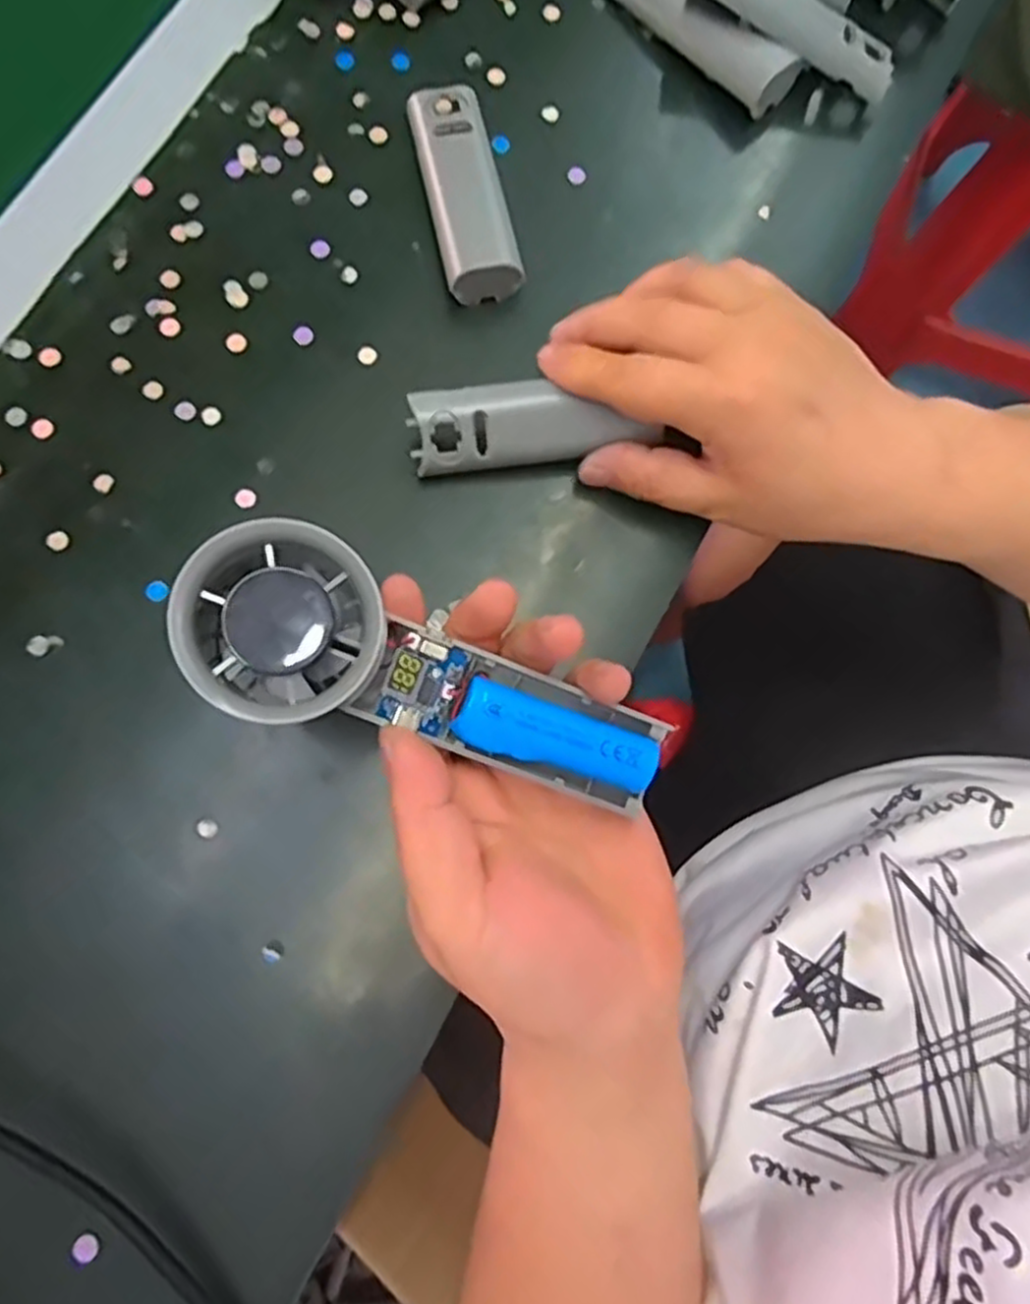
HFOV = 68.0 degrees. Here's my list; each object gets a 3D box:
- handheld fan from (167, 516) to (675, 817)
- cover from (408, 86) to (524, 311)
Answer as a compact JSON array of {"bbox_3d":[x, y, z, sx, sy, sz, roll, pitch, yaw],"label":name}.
[{"bbox_3d":[-0.024,0.011,0.233,0.150,0.027,0.051,25,79,-20],"label":"handheld fan"},{"bbox_3d":[-0.023,-0.208,0.340,0.034,0.016,0.106,-12,80,-5],"label":"cover"}]

